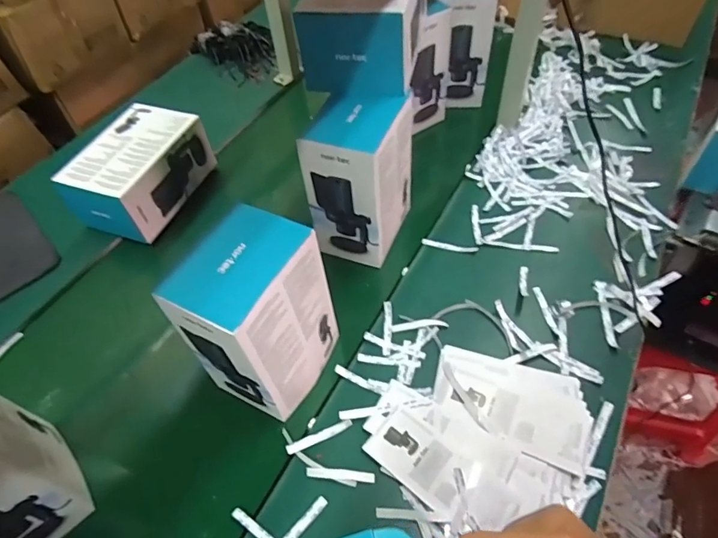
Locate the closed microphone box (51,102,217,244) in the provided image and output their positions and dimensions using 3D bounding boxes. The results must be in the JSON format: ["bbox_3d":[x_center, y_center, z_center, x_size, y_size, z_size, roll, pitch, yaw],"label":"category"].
[{"bbox_3d":[-0.404,-0.177,0.867,0.148,0.129,0.232,17,54,17],"label":"closed microphone box"}]

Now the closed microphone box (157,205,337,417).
[{"bbox_3d":[-0.120,0.062,0.583,0.118,0.234,0.146,19,55,19],"label":"closed microphone box"}]

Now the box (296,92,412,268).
[{"bbox_3d":[0.000,-0.141,0.733,0.131,0.222,0.149,12,53,14],"label":"box"}]

